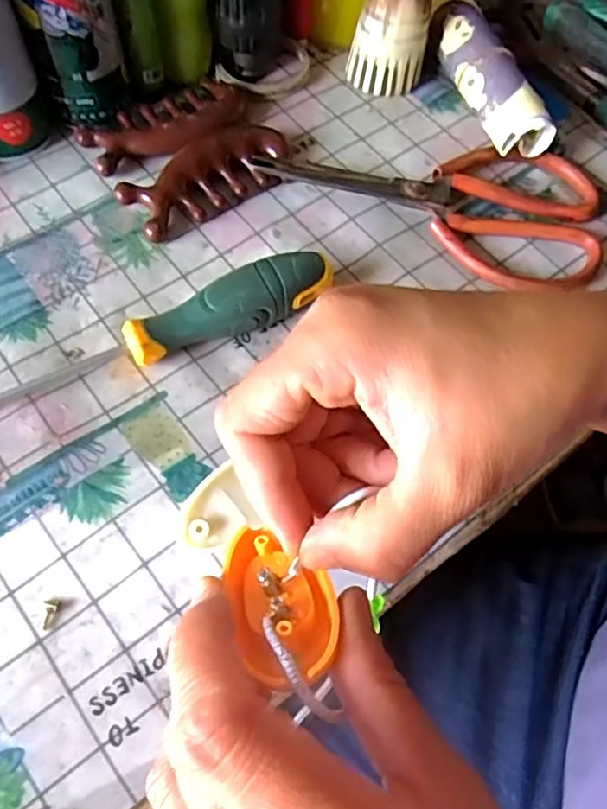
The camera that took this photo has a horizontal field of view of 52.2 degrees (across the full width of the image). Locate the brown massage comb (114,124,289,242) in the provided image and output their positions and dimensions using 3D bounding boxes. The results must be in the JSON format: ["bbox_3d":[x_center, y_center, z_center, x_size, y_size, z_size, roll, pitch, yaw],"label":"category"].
[{"bbox_3d":[-0.056,-0.134,0.358,0.100,0.020,0.041,-39,72,-20],"label":"brown massage comb"}]

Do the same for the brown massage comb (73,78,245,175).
[{"bbox_3d":[-0.082,-0.170,0.375,0.101,0.017,0.045,-31,69,-17],"label":"brown massage comb"}]

